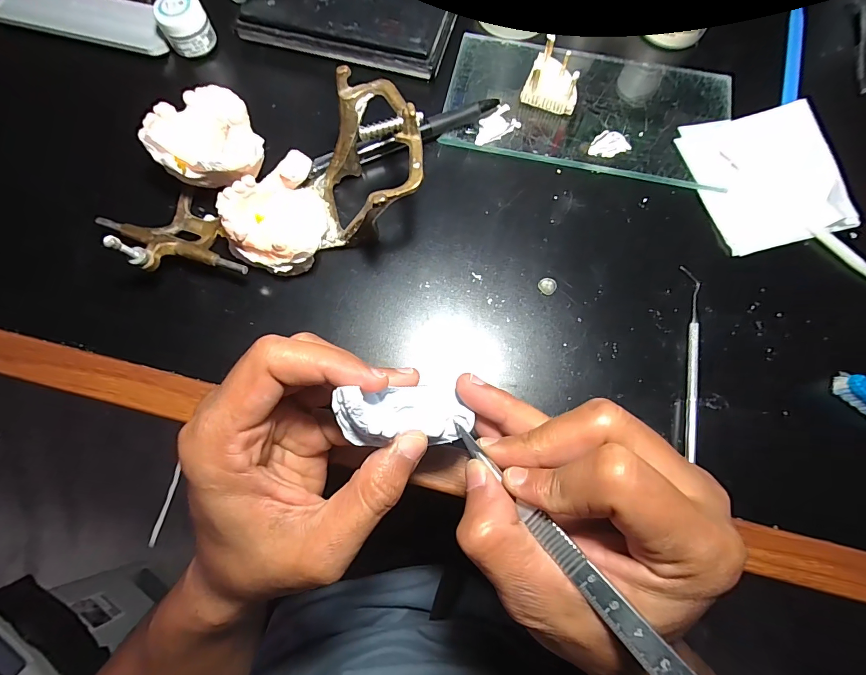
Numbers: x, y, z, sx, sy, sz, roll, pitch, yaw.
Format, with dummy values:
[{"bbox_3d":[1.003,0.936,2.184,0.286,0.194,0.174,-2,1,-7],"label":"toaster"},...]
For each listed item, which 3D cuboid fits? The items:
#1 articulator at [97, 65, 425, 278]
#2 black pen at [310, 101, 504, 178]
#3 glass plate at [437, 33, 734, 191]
[{"bbox_3d":[-0.100,-0.095,0.236,0.187,0.063,0.107,0,75,0],"label":"articulator"},{"bbox_3d":[-0.019,-0.137,0.272,0.135,0.013,0.014,-24,76,-6],"label":"black pen"},{"bbox_3d":[0.111,-0.166,0.286,0.195,0.005,0.102,12,75,3],"label":"glass plate"}]

